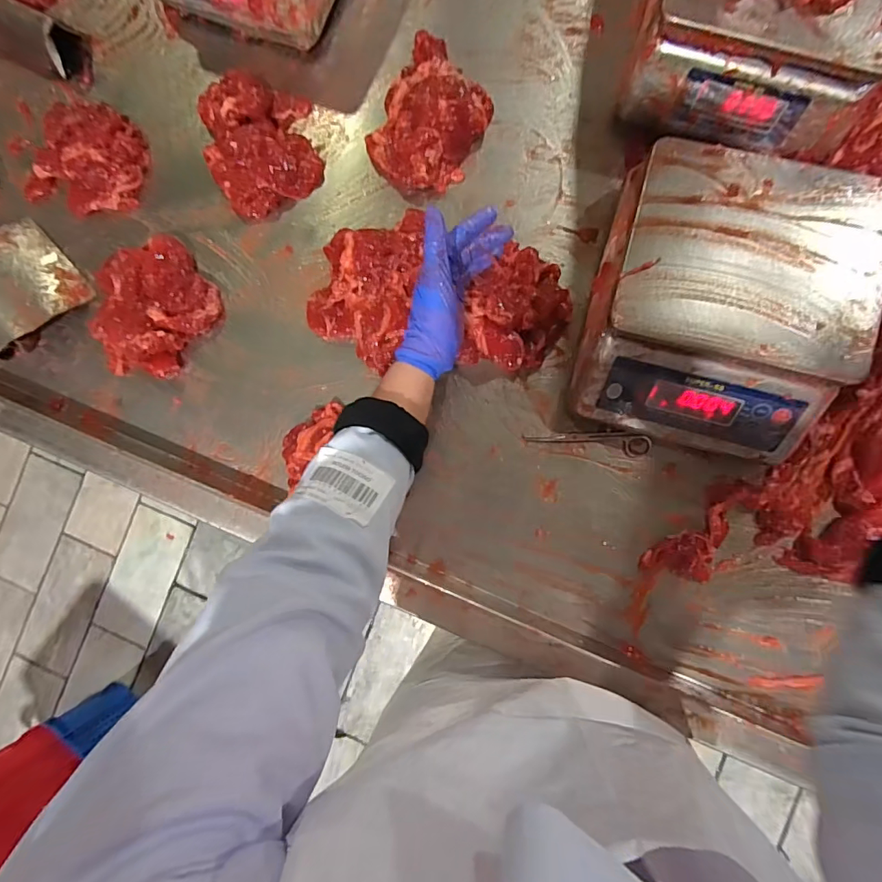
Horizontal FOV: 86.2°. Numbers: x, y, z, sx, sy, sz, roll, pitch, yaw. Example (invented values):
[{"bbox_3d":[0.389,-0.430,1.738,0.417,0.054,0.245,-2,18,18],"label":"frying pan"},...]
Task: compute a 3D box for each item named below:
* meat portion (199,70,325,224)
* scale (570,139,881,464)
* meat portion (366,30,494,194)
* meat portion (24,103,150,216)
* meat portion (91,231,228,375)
[{"bbox_3d":[-0.219,-0.359,0.569,0.127,0.032,0.161,-12,85,3],"label":"meat portion"},{"bbox_3d":[0.272,-0.128,0.469,0.234,0.113,0.262,13,89,7],"label":"scale"},{"bbox_3d":[-0.011,-0.382,0.553,0.123,0.037,0.174,27,88,6],"label":"meat portion"},{"bbox_3d":[-0.448,-0.354,0.587,0.147,0.040,0.130,11,87,5],"label":"meat portion"},{"bbox_3d":[-0.348,-0.159,0.561,0.149,0.035,0.155,0,86,4],"label":"meat portion"}]

